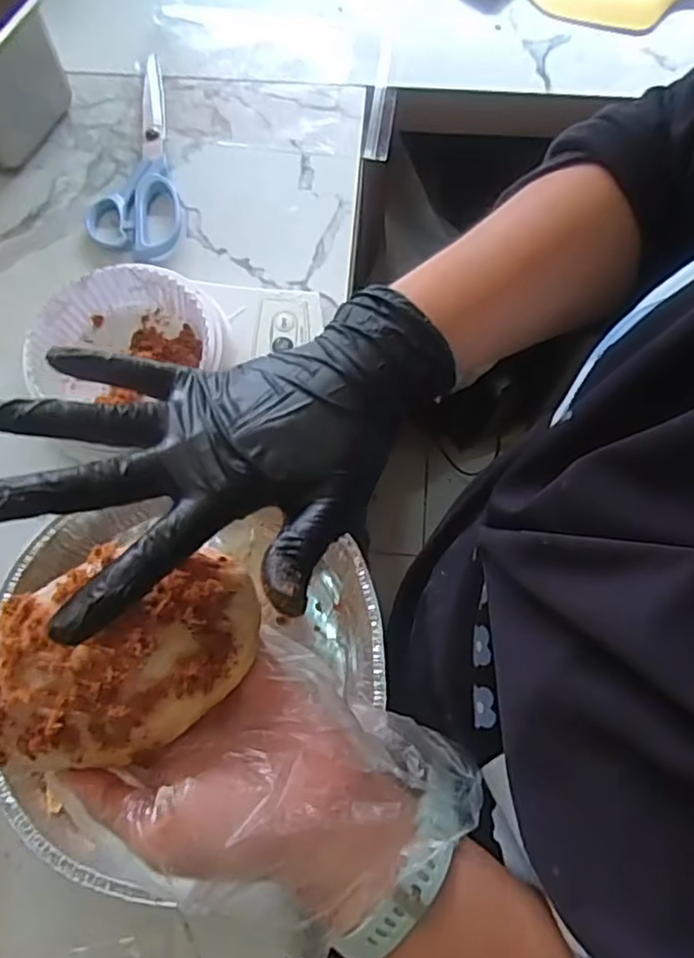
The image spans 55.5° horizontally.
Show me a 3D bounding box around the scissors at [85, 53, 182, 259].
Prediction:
[{"bbox_3d":[-0.171,-0.251,0.512,0.067,0.012,0.196,-11,71,-3],"label":"scissors"}]

